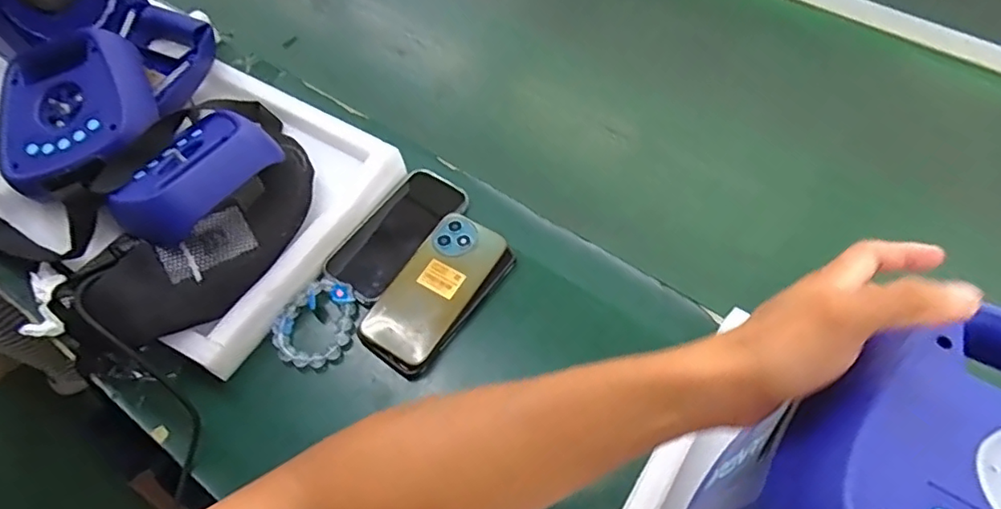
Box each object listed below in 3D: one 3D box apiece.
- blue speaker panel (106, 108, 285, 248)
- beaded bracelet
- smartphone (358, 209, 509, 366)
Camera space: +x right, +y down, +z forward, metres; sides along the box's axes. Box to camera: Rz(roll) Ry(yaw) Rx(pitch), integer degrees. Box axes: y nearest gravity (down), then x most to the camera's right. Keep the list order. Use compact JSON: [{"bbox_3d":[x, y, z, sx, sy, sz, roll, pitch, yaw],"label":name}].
[{"bbox_3d":[-0.292,-0.073,0.545,0.139,0.048,0.145,18,60,41],"label":"blue speaker panel"},{"bbox_3d":[-0.174,0.066,0.542,0.066,0.027,0.083,34,66,20],"label":"beaded bracelet"},{"bbox_3d":[-0.062,0.029,0.551,0.072,0.011,0.153,30,65,19],"label":"smartphone"}]

